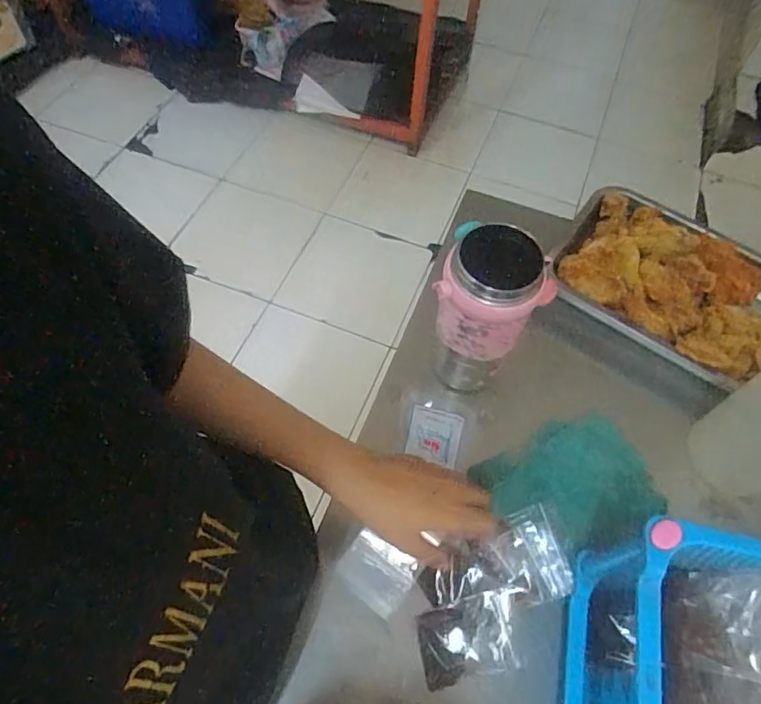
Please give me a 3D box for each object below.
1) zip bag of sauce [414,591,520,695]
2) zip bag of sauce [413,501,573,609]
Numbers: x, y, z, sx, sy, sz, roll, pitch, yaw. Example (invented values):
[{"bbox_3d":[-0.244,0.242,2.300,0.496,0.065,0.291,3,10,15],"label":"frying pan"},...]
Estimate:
[{"bbox_3d":[0.082,0.269,0.514,0.091,0.013,0.064,-12,61,-8],"label":"zip bag of sauce"},{"bbox_3d":[0.111,0.212,0.537,0.139,0.017,0.084,-15,61,-10],"label":"zip bag of sauce"}]

